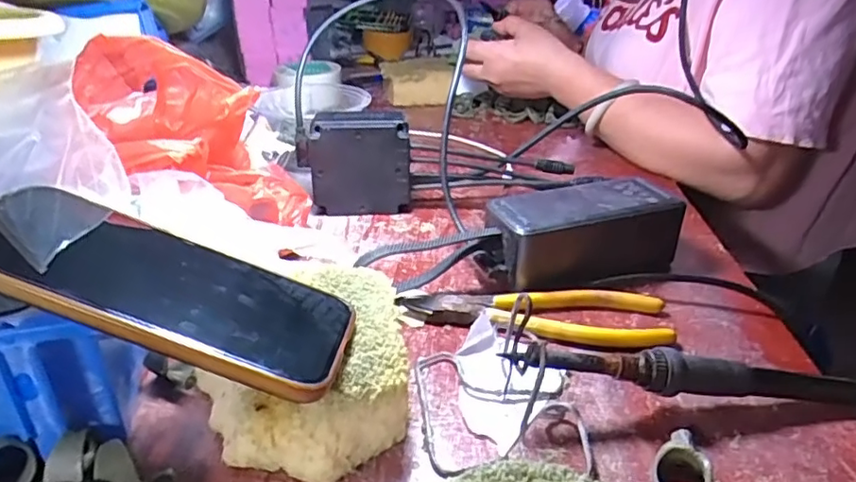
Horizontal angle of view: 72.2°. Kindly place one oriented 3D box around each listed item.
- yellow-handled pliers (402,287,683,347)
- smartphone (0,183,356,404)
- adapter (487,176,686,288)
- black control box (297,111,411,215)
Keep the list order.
[{"bbox_3d":[0.062,0.043,0.356,0.158,0.012,0.044,4,29,6],"label":"yellow-handled pliers"},{"bbox_3d":[-0.111,0.018,0.249,0.159,0.007,0.078,22,22,-4],"label":"smartphone"},{"bbox_3d":[0.106,-0.005,0.399,0.127,0.049,0.056,-11,31,-20],"label":"adapter"},{"bbox_3d":[-0.059,-0.064,0.481,0.090,0.076,0.033,2,29,2],"label":"black control box"}]

